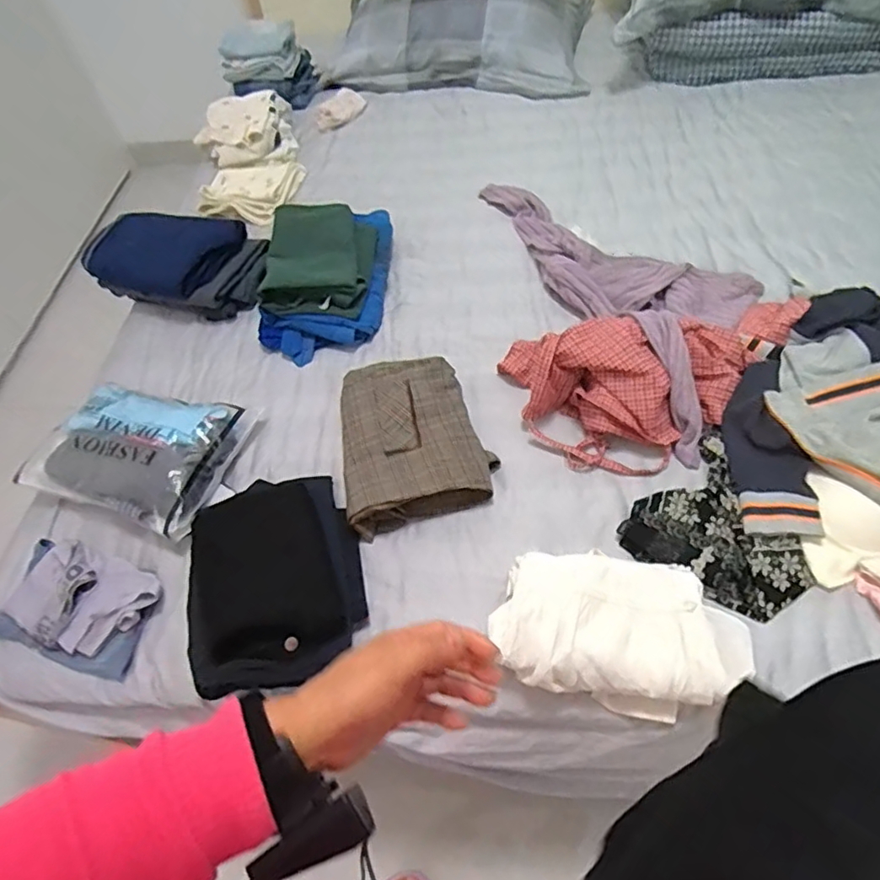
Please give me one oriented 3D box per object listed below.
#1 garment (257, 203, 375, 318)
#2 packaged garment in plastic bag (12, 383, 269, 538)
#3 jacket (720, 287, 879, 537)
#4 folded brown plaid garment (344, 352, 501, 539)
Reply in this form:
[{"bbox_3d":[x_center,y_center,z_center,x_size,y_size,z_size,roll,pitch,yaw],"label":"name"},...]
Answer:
[{"bbox_3d":[-0.233,-0.352,1.147,0.207,0.059,0.279,-2,55,4],"label":"garment"},{"bbox_3d":[-0.486,0.014,0.951,0.321,0.082,0.234,12,57,13],"label":"packaged garment in plastic bag"},{"bbox_3d":[0.597,-0.052,0.868,0.346,0.083,0.423,2,56,7],"label":"jacket"},{"bbox_3d":[-0.055,-0.004,0.923,0.222,0.069,0.272,-19,56,-8],"label":"folded brown plaid garment"}]

